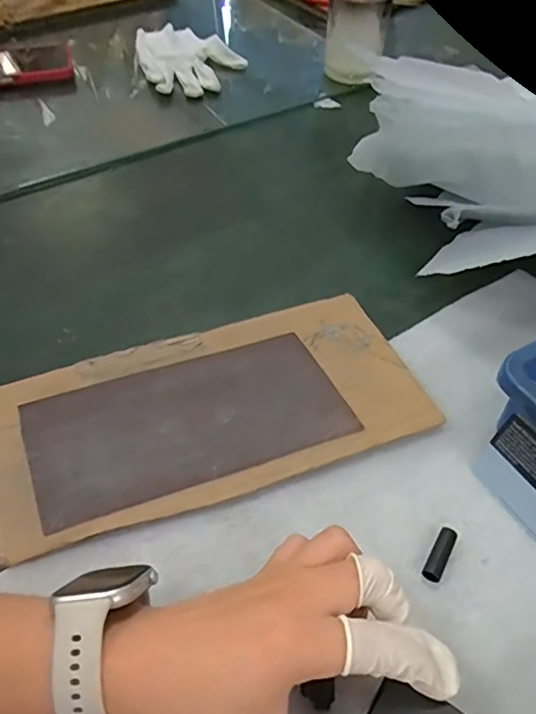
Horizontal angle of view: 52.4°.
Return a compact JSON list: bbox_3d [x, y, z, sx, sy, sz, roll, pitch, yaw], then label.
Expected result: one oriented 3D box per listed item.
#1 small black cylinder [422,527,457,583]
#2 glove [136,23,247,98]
[{"bbox_3d":[0.096,0.111,0.304,0.010,0.009,0.031,27,55,21],"label":"small black cylinder"},{"bbox_3d":[-0.102,-0.382,0.697,0.127,0.034,0.187,-16,53,-14],"label":"glove"}]

